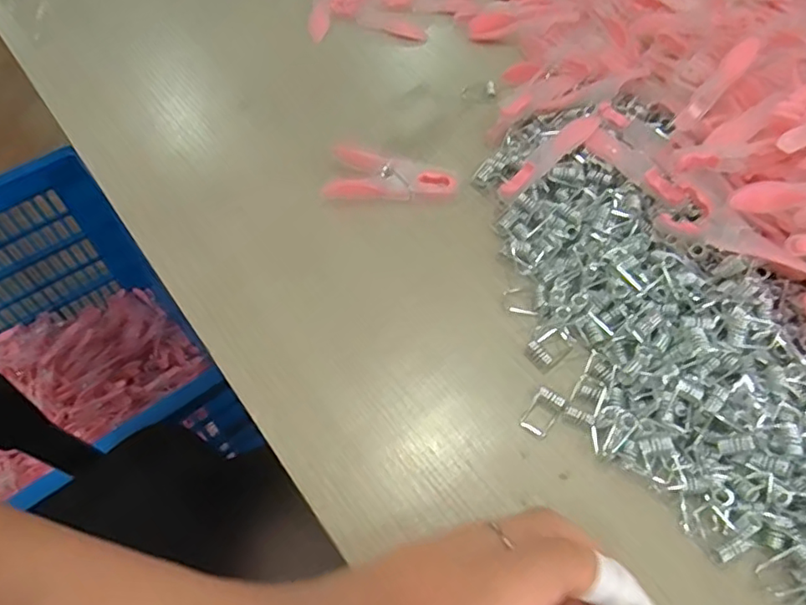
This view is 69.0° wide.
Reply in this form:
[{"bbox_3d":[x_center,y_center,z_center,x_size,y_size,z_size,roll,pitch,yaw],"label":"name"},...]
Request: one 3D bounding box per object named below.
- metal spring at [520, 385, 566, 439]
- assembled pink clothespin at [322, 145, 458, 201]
[{"bbox_3d":[0.065,0.051,0.272,0.013,0.008,0.021,32,63,18],"label":"metal spring"},{"bbox_3d":[-0.007,-0.071,0.342,0.073,0.014,0.027,9,58,5],"label":"assembled pink clothespin"}]

